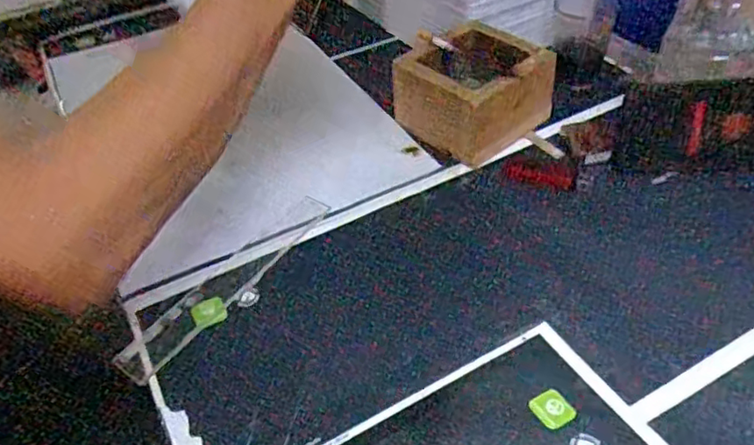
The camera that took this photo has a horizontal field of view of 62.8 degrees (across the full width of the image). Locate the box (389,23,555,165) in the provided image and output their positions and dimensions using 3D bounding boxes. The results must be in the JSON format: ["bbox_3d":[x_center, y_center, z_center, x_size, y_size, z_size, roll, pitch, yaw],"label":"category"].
[{"bbox_3d":[0.098,-0.138,0.637,0.128,0.090,0.119,-33,50,-26],"label":"box"}]

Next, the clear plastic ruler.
[{"bbox_3d":[-0.121,0.047,0.526,0.039,0.010,0.228,25,50,25],"label":"clear plastic ruler"}]

